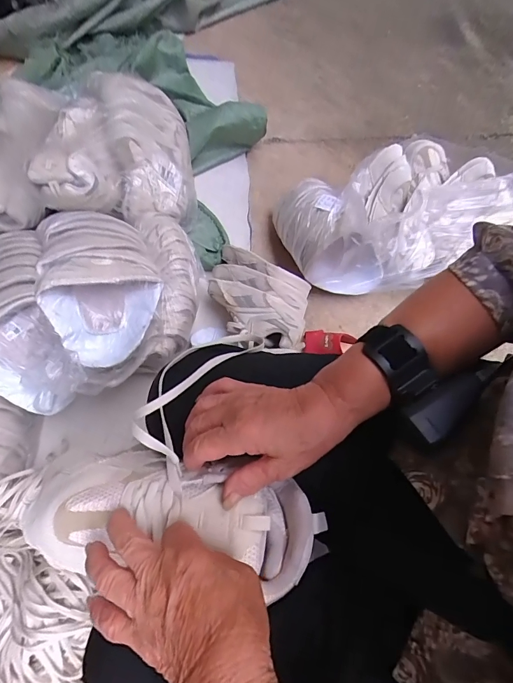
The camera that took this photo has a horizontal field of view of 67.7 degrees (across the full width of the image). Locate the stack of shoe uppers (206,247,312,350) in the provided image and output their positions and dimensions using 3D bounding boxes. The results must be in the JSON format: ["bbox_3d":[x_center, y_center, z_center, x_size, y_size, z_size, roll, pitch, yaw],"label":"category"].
[{"bbox_3d":[0.000,-0.091,0.759,0.231,0.081,0.173,25,71,8],"label":"stack of shoe uppers"}]

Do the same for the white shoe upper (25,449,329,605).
[{"bbox_3d":[-0.068,0.144,0.314,0.238,0.046,0.093,8,69,1],"label":"white shoe upper"}]

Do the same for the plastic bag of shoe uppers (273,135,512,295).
[{"bbox_3d":[0.302,-0.289,0.816,0.473,0.189,0.287,-20,71,-9],"label":"plastic bag of shoe uppers"}]

